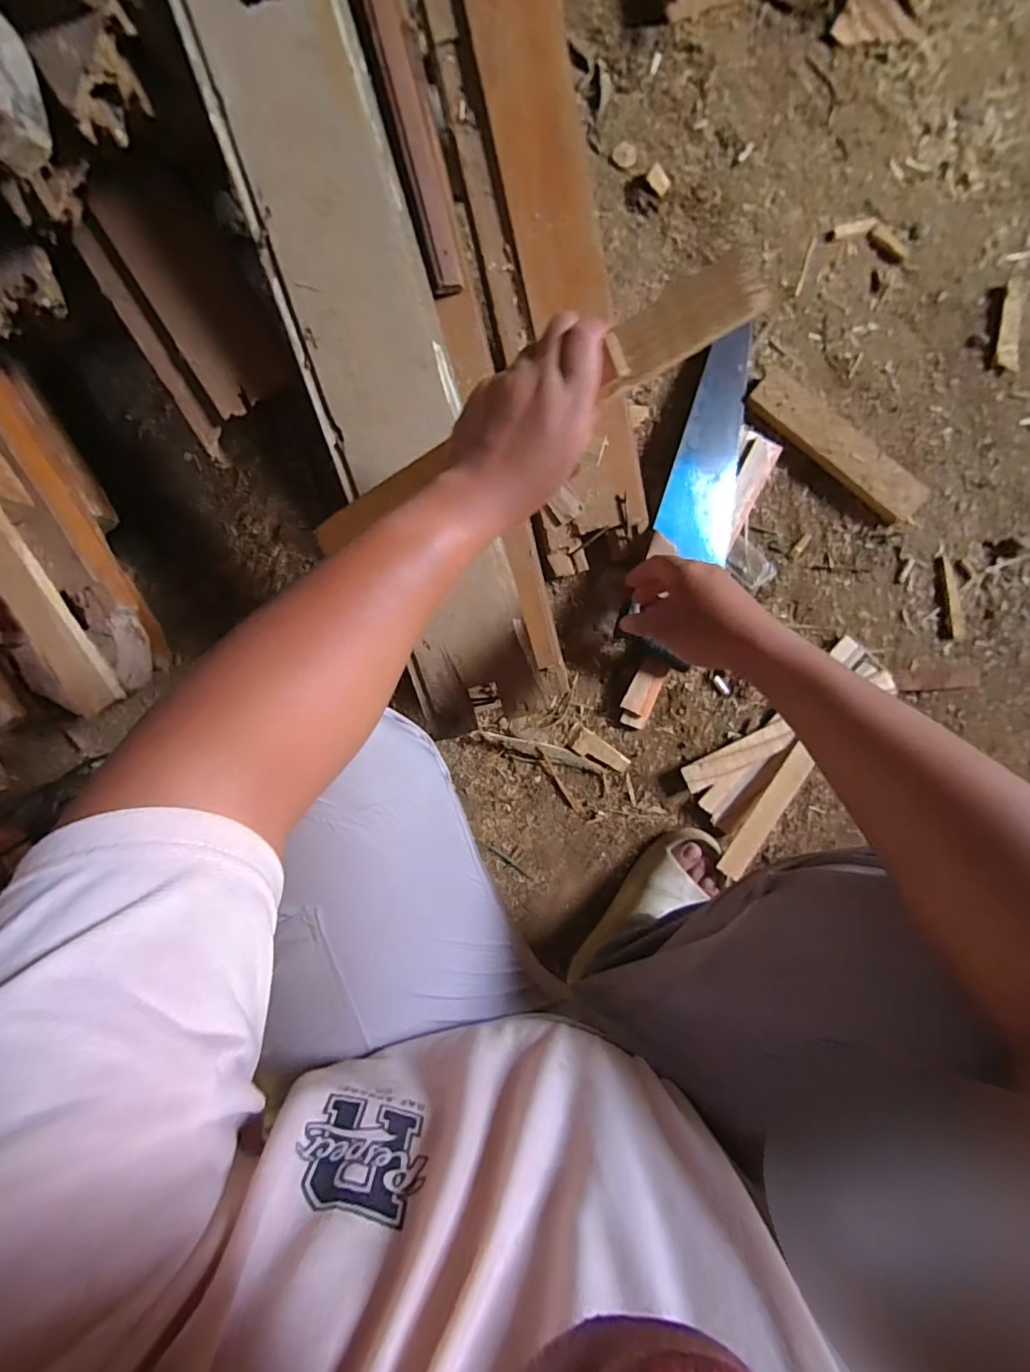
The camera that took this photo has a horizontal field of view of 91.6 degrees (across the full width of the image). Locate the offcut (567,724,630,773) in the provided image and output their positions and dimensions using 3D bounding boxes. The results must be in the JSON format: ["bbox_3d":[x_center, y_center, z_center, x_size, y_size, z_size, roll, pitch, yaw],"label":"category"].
[{"bbox_3d":[0.117,0.092,0.696,0.089,0.012,0.034,34,94,-1],"label":"offcut"}]

